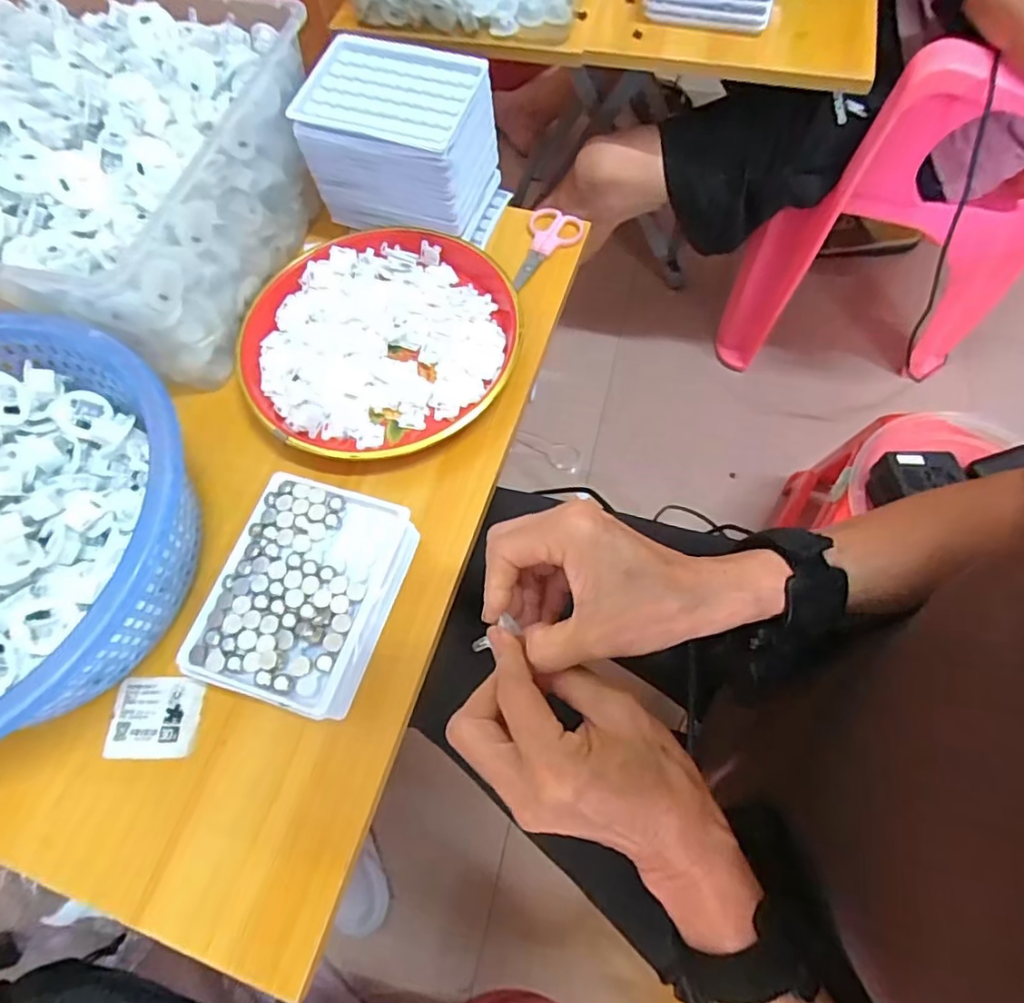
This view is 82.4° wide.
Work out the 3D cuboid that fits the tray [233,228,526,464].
[{"bbox_3d":[-0.108,-0.128,0.473,0.209,0.034,0.213,-1,68,3],"label":"tray"}]

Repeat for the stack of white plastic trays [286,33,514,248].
[{"bbox_3d":[-0.086,-0.293,0.489,0.136,0.101,0.100,17,70,10],"label":"stack of white plastic trays"}]

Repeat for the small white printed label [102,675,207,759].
[{"bbox_3d":[-0.230,0.138,0.377,0.059,0.004,0.049,-2,68,2],"label":"small white printed label"}]

